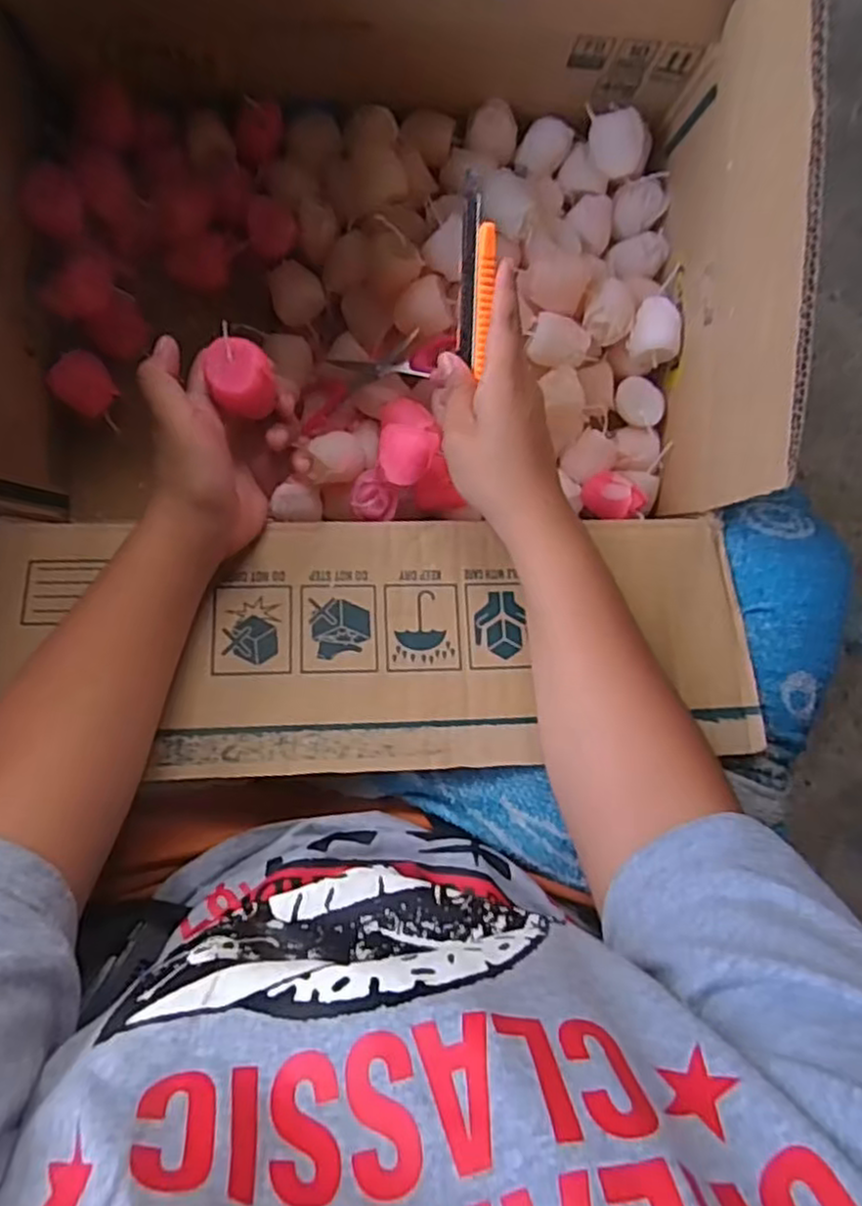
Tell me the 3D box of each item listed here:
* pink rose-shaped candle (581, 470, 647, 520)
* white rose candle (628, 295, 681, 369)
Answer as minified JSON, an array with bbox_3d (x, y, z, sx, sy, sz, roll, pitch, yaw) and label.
[{"bbox_3d":[0.132,-0.078,0.523,0.039,0.027,0.034,45,87,-5],"label":"pink rose-shaped candle"},{"bbox_3d":[0.162,-0.194,0.513,0.031,0.026,0.041,14,90,-6],"label":"white rose candle"}]

